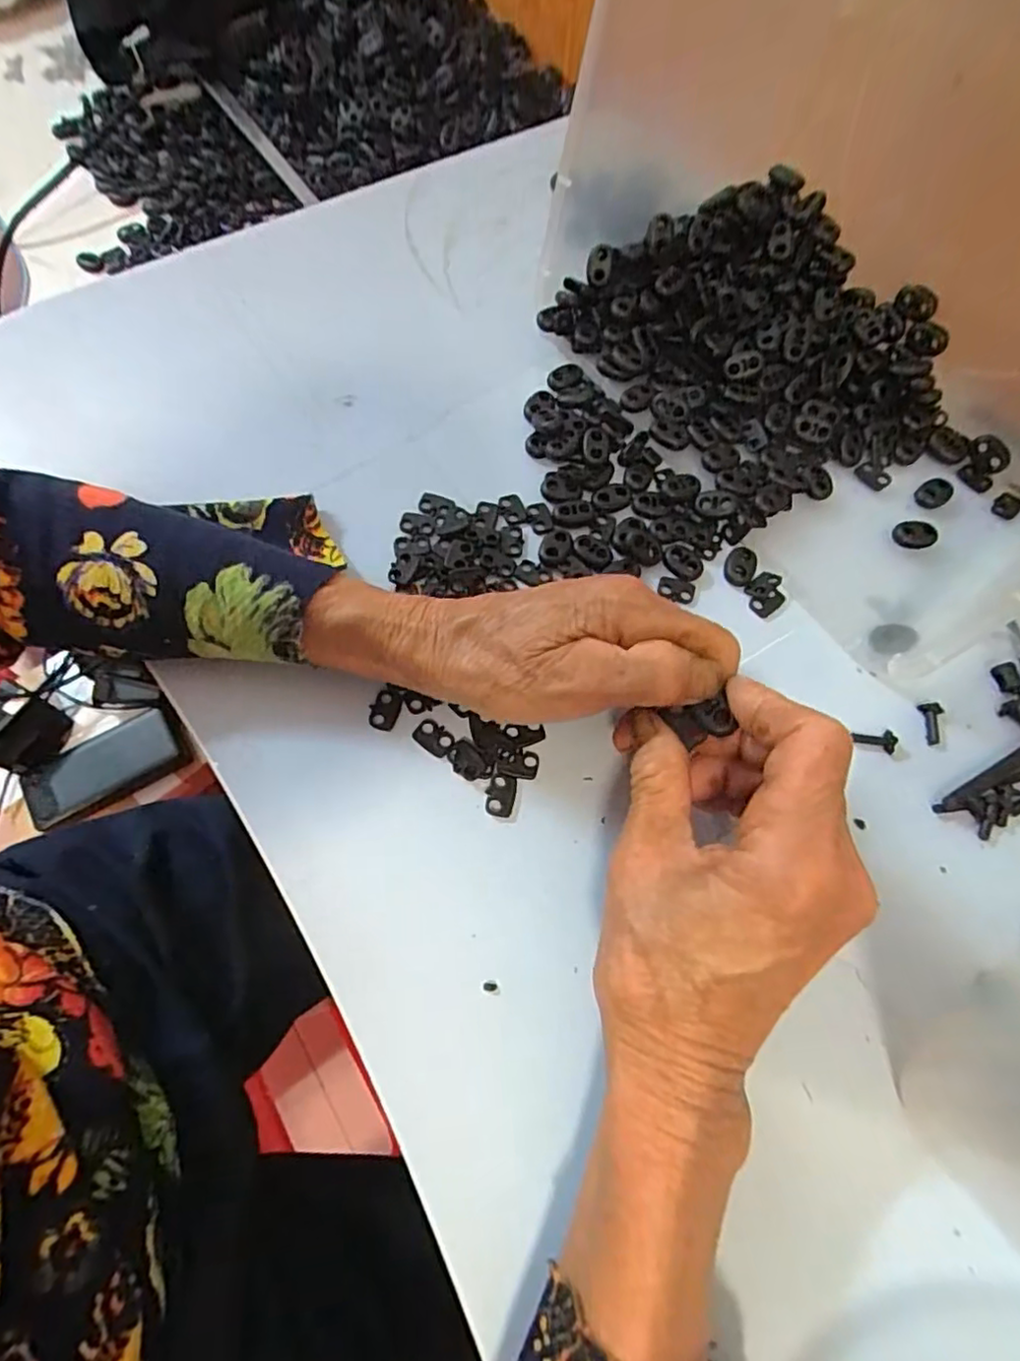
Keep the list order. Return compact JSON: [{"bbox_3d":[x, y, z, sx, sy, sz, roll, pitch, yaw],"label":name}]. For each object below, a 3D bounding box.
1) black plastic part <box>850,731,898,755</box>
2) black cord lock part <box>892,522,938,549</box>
[{"bbox_3d":[0.164,0.027,0.284,0.018,0.005,0.010,4,67,0],"label":"black plastic part"},{"bbox_3d":[0.208,-0.074,0.324,0.020,0.009,0.012,3,67,-1],"label":"black cord lock part"}]

